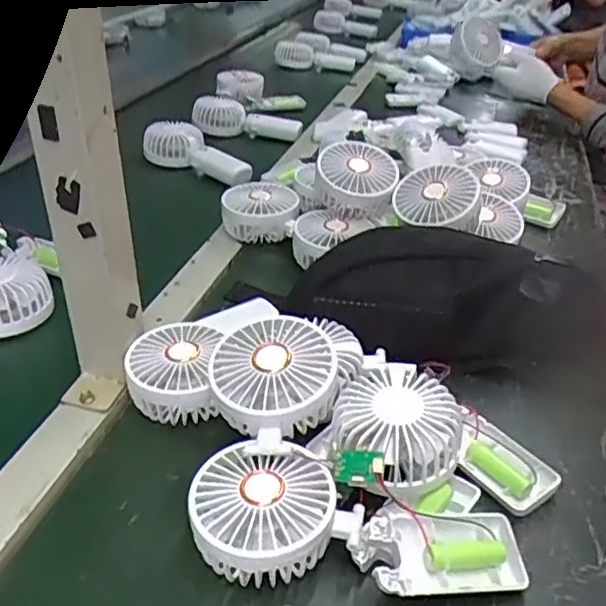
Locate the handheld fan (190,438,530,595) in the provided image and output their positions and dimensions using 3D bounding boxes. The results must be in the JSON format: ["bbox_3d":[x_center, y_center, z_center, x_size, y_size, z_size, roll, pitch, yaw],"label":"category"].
[{"bbox_3d":[0.031,0.136,0.387,0.193,0.047,0.078,5,34,6],"label":"handheld fan"}]

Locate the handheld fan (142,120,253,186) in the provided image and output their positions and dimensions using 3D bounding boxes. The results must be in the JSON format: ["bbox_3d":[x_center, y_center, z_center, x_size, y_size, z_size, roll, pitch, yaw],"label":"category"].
[{"bbox_3d":[-0.152,-0.218,0.905,0.083,0.046,0.177,-23,41,-32],"label":"handheld fan"}]

